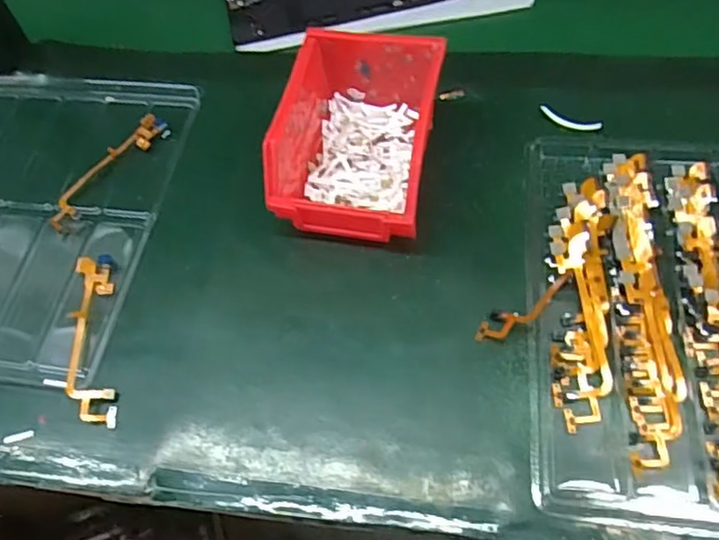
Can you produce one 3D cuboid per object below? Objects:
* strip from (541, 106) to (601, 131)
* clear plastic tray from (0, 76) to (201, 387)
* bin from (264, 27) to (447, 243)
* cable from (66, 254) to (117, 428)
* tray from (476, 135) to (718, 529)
[{"bbox_3d":[0.165,-0.117,0.470,0.048,0.006,0.008,24,62,18],"label":"strip"},{"bbox_3d":[-0.267,-0.055,0.476,0.222,0.008,0.284,5,58,7],"label":"clear plastic tray"},{"bbox_3d":[0.000,-0.095,0.440,0.101,0.076,0.142,9,59,10],"label":"bin"},{"bbox_3d":[-0.181,0.043,0.405,0.027,0.010,0.130,-12,57,-3],"label":"cable"},{"bbox_3d":[0.220,0.020,0.384,0.223,0.016,0.271,3,58,6],"label":"tray"}]

